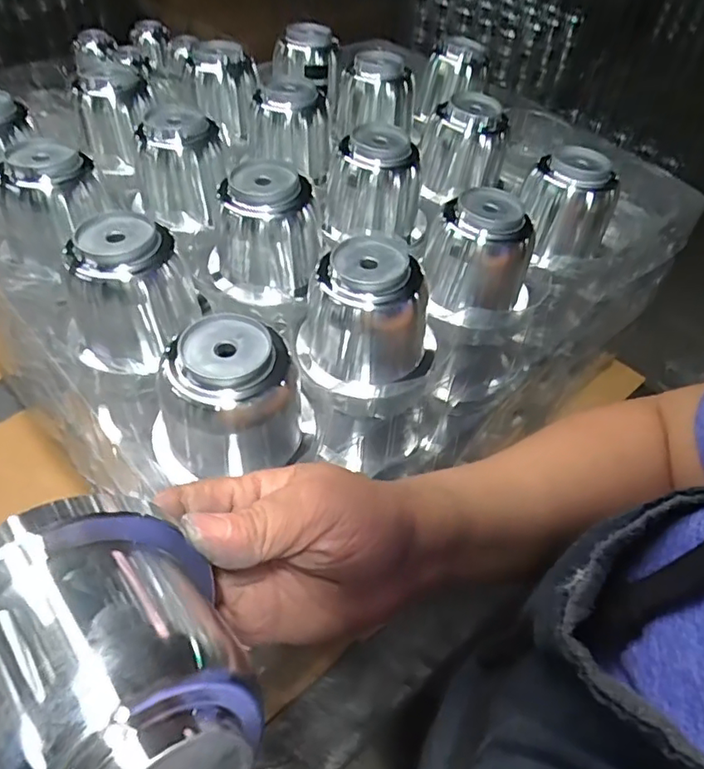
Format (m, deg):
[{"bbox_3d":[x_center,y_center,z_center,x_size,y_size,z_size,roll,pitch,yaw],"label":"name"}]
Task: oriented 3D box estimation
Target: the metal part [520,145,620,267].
[{"bbox_3d":[0.168,-0.139,0.464,0.064,0.070,0.067,-15,50,-19],"label":"metal part"}]

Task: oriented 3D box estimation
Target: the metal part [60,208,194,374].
[{"bbox_3d":[-0.135,-0.055,0.359,0.056,0.076,0.056,9,47,2],"label":"metal part"}]

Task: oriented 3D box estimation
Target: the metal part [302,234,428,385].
[{"bbox_3d":[0.011,-0.043,0.360,0.069,0.072,0.055,-22,53,-24],"label":"metal part"}]

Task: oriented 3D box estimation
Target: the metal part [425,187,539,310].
[{"bbox_3d":[0.089,-0.090,0.413,0.071,0.070,0.059,14,47,7],"label":"metal part"}]

